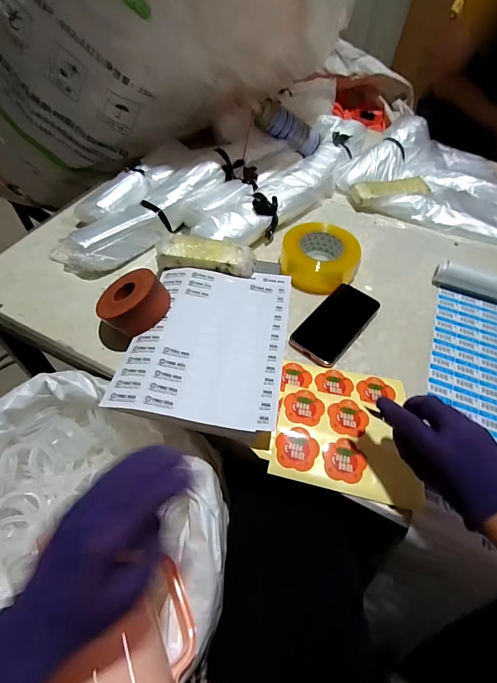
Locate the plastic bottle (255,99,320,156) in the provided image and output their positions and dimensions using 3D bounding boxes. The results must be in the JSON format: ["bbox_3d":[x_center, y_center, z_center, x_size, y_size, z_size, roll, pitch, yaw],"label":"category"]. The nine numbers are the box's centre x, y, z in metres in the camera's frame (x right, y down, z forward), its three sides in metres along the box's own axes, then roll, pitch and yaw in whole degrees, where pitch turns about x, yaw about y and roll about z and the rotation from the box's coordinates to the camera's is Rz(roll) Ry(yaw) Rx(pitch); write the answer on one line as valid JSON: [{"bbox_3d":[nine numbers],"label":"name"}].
[{"bbox_3d":[0.095,-0.486,0.829,0.174,0.059,0.056,18,49,-26],"label":"plastic bottle"}]

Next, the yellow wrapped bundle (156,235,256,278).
[{"bbox_3d":[-0.070,-0.146,0.606,0.160,0.031,0.067,1,53,-3],"label":"yellow wrapped bundle"}]

